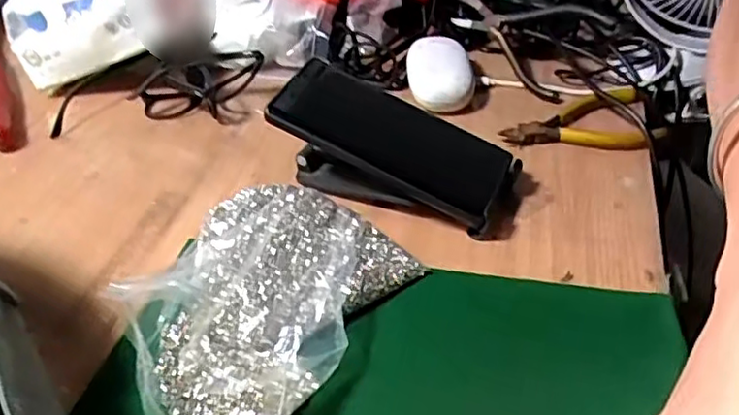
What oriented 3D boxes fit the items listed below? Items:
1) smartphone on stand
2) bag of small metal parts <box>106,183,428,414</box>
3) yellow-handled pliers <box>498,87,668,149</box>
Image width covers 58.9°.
[{"bbox_3d":[0.019,-0.042,0.454,0.159,0.078,0.078,9,42,18],"label":"smartphone on stand"},{"bbox_3d":[-0.065,0.050,0.381,0.128,0.038,0.171,25,48,32],"label":"bag of small metal parts"},{"bbox_3d":[0.166,-0.073,0.520,0.119,0.013,0.080,-1,39,6],"label":"yellow-handled pliers"}]

